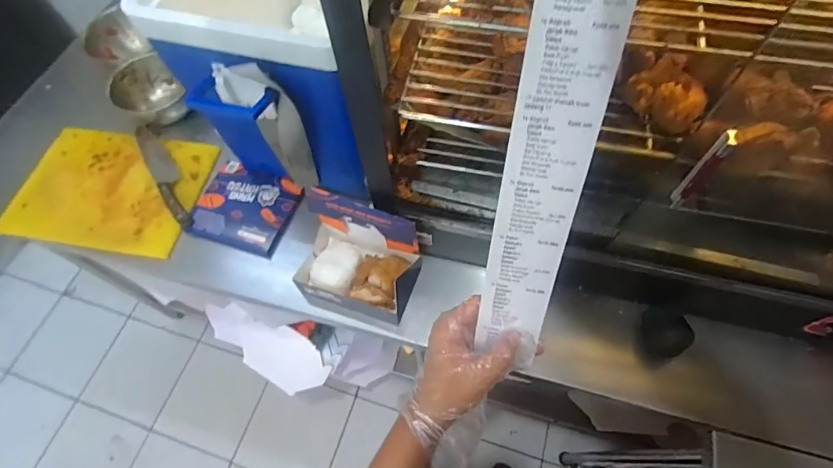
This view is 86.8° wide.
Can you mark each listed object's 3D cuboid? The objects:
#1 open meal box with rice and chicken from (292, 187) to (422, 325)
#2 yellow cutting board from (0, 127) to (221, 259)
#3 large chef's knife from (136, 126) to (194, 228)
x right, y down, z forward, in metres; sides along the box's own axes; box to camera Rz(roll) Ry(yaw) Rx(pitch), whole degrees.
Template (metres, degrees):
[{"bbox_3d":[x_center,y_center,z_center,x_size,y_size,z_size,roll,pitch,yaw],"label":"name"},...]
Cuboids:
[{"bbox_3d":[-0.091,0.035,0.664,0.172,0.151,0.128,13,64,9],"label":"open meal box with rice and chicken"},{"bbox_3d":[-0.576,-0.089,0.838,0.340,0.023,0.254,9,60,1],"label":"yellow cutting board"},{"bbox_3d":[-0.481,-0.117,0.840,0.047,0.017,0.271,-30,65,-12],"label":"large chef's knife"}]

